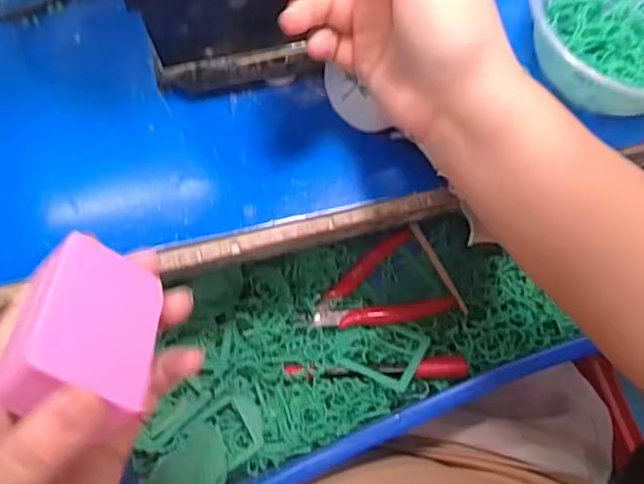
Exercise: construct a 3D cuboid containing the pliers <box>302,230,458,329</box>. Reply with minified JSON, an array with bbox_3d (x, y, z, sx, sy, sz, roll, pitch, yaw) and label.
[{"bbox_3d":[0.041,0.043,0.478,0.107,0.016,0.075,-27,75,-9],"label":"pliers"}]

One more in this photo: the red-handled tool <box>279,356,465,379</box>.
[{"bbox_3d":[0.042,0.097,0.455,0.135,0.025,0.016,-1,72,-2],"label":"red-handled tool"}]

